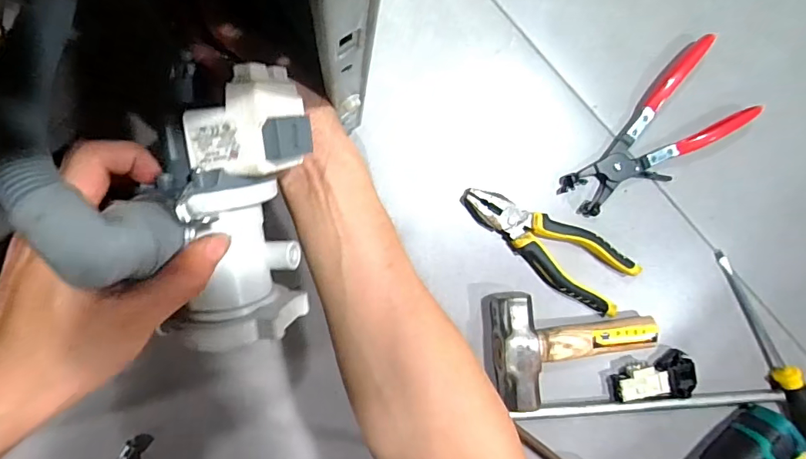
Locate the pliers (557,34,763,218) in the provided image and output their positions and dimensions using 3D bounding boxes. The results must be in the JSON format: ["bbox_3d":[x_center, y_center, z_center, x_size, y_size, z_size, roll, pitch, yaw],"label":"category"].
[{"bbox_3d":[0.257,-0.097,0.490,0.212,0.024,0.094,-37,95,-4],"label":"pliers"}]

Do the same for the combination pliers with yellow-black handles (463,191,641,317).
[{"bbox_3d":[0.146,0.015,0.481,0.189,0.019,0.066,30,88,-6],"label":"combination pliers with yellow-black handles"}]

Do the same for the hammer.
[{"bbox_3d":[0.170,0.113,0.478,0.170,0.036,0.107,-5,92,-6],"label":"hammer"}]

